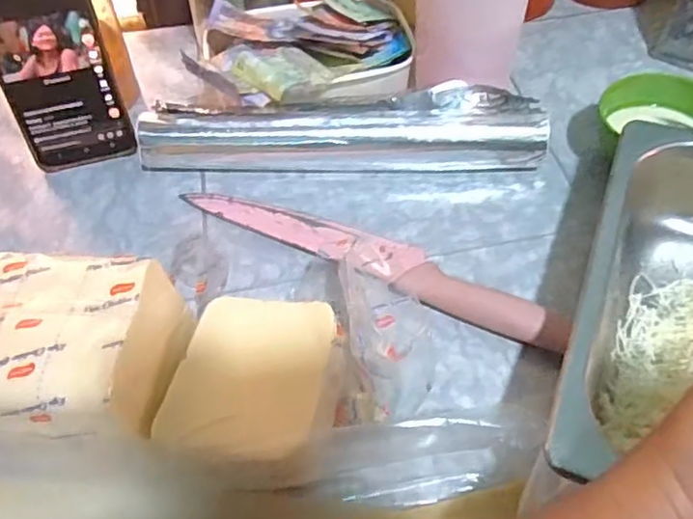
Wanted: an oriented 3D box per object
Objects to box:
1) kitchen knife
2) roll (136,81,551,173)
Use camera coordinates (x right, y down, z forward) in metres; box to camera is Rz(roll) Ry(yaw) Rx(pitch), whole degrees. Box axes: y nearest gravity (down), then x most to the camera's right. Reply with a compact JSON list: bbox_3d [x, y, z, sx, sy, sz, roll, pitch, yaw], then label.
[{"bbox_3d":[0.014,-0.007,0.422,0.273,0.016,0.038,24,56,20],"label":"kitchen knife"},{"bbox_3d":[-0.003,-0.089,0.469,0.294,0.048,0.059,-3,51,1],"label":"roll"}]

